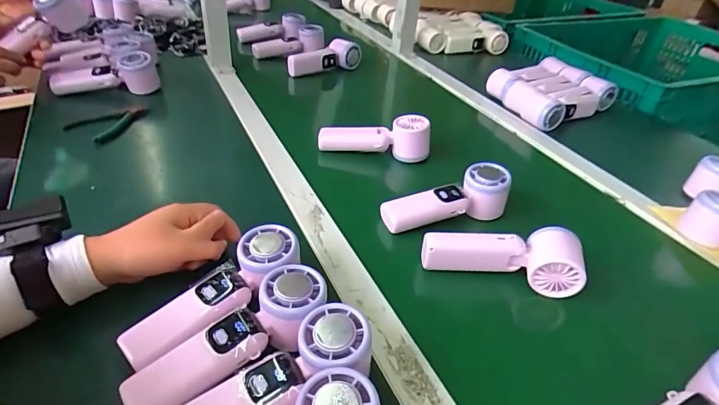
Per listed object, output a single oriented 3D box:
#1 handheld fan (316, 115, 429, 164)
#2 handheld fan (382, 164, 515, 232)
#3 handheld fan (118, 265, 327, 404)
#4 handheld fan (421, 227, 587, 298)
[{"bbox_3d":[0.024,-0.104,0.662,0.170,0.059,0.046,7,36,3],"label":"handheld fan"},{"bbox_3d":[0.107,-0.008,0.536,0.159,0.054,0.049,-6,37,-15],"label":"handheld fan"},{"bbox_3d":[-0.100,0.113,0.343,0.166,0.053,0.058,-26,46,-35],"label":"handheld fan"},{"bbox_3d":[0.152,0.053,0.465,0.166,0.051,0.050,11,36,8],"label":"handheld fan"}]

